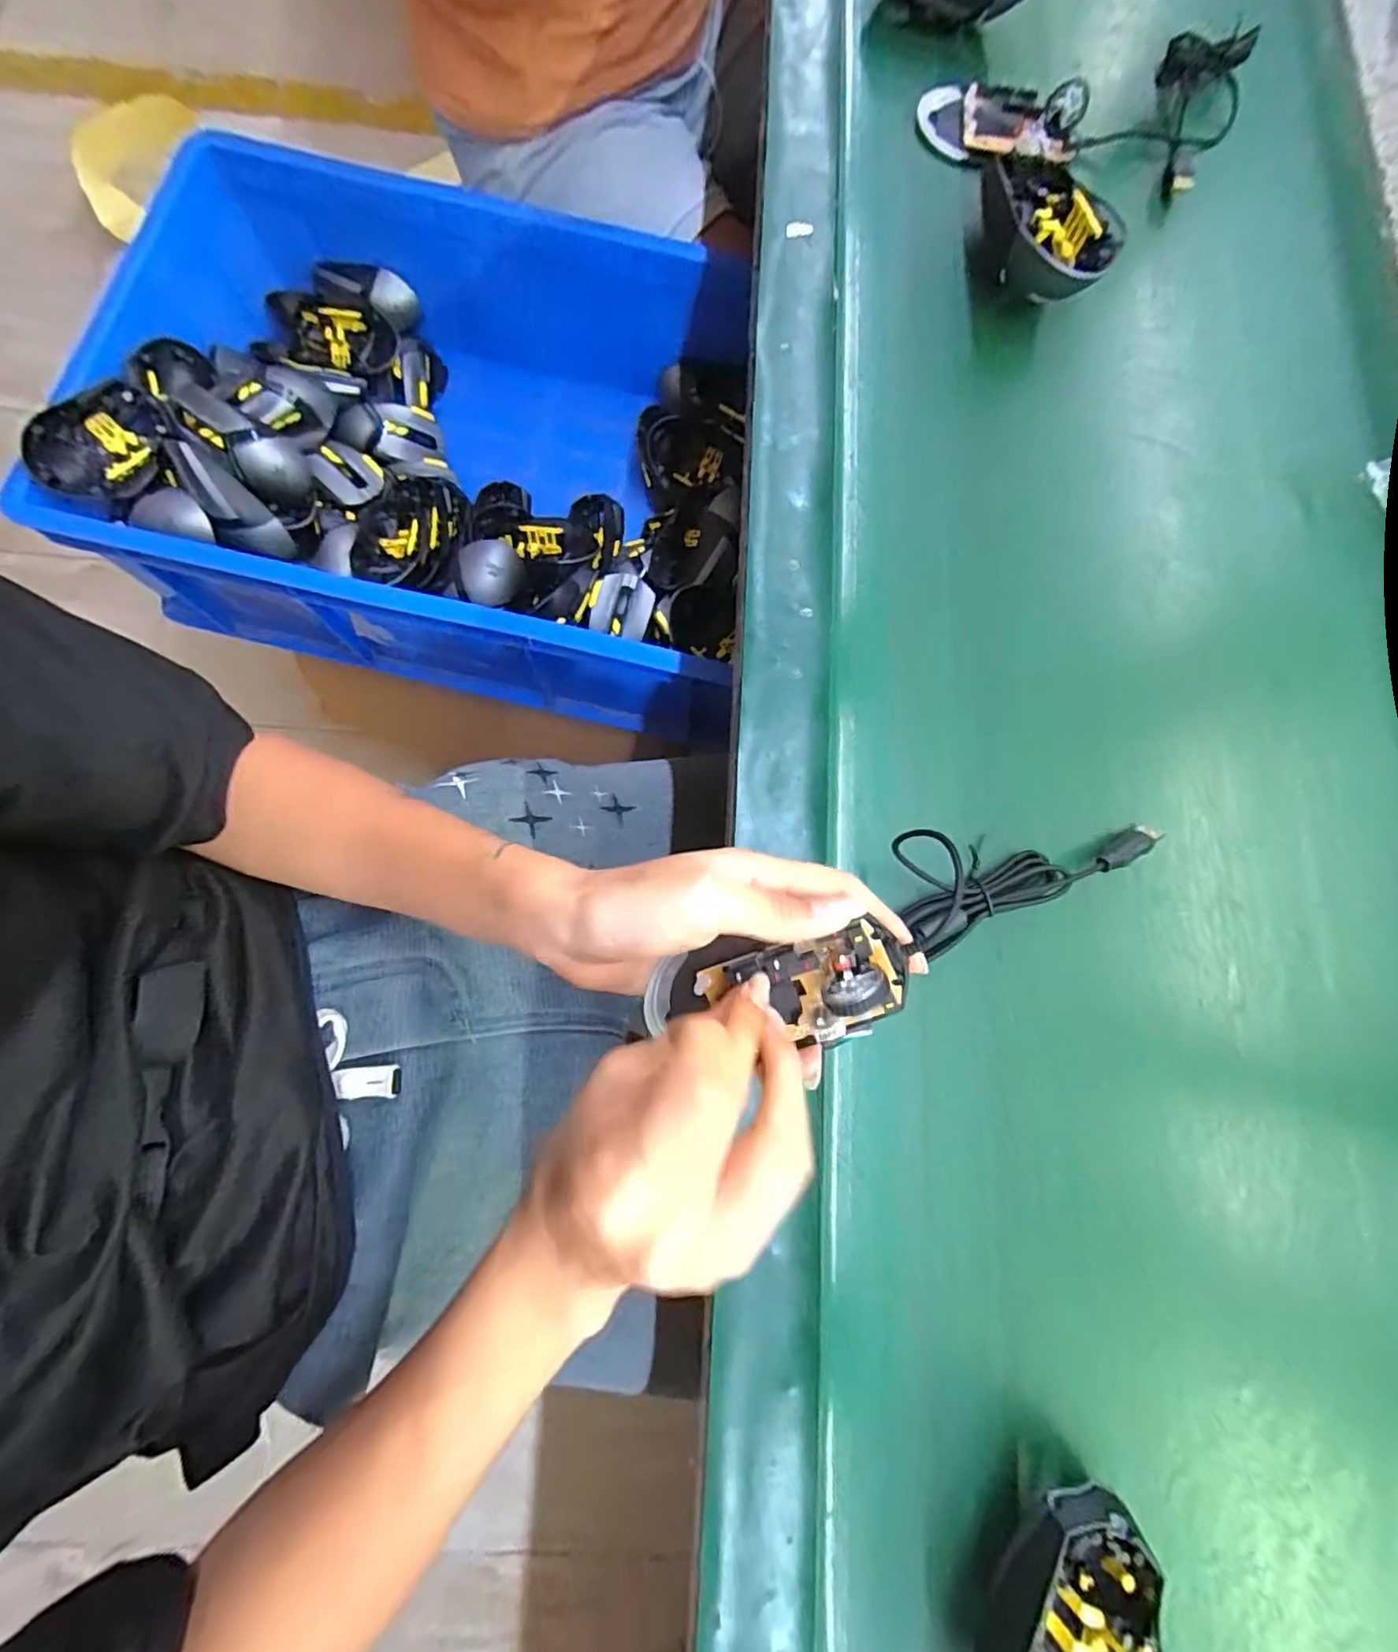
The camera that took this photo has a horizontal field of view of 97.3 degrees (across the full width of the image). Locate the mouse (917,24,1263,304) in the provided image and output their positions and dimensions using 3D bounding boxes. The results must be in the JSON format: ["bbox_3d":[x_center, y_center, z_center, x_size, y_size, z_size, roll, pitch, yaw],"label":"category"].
[{"bbox_3d":[0.246,-0.471,0.412,0.172,0.041,0.271,37,81,6],"label":"mouse"}]

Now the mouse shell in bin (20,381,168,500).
[{"bbox_3d":[-0.536,-0.342,0.558,0.074,0.021,0.115,47,72,-25],"label":"mouse shell in bin"}]

